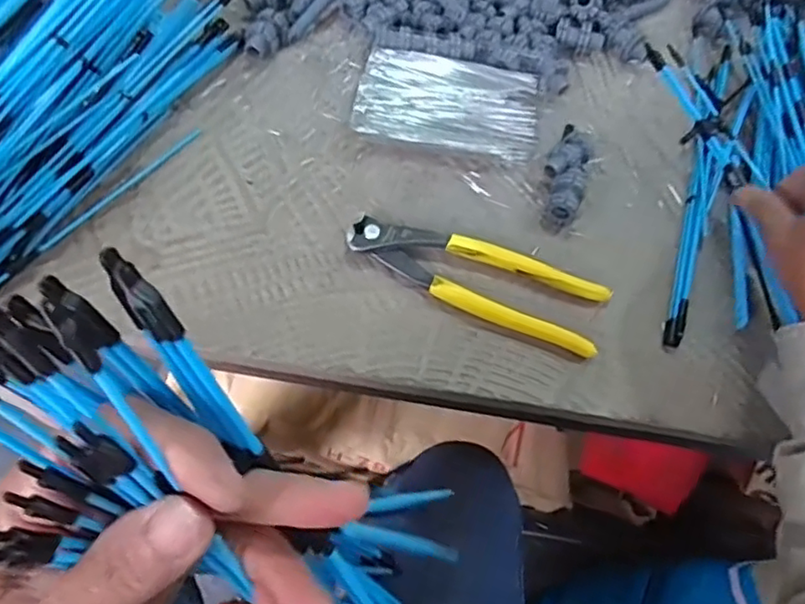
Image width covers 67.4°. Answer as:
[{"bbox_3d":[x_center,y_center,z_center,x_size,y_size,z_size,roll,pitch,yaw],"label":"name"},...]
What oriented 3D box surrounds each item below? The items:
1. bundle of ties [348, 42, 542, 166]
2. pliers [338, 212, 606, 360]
[{"bbox_3d":[0.034,-0.147,0.443,0.128,0.014,0.075,9,64,-1],"label":"bundle of ties"},{"bbox_3d":[0.046,-0.016,0.379,0.163,0.014,0.048,20,64,5],"label":"pliers"}]

